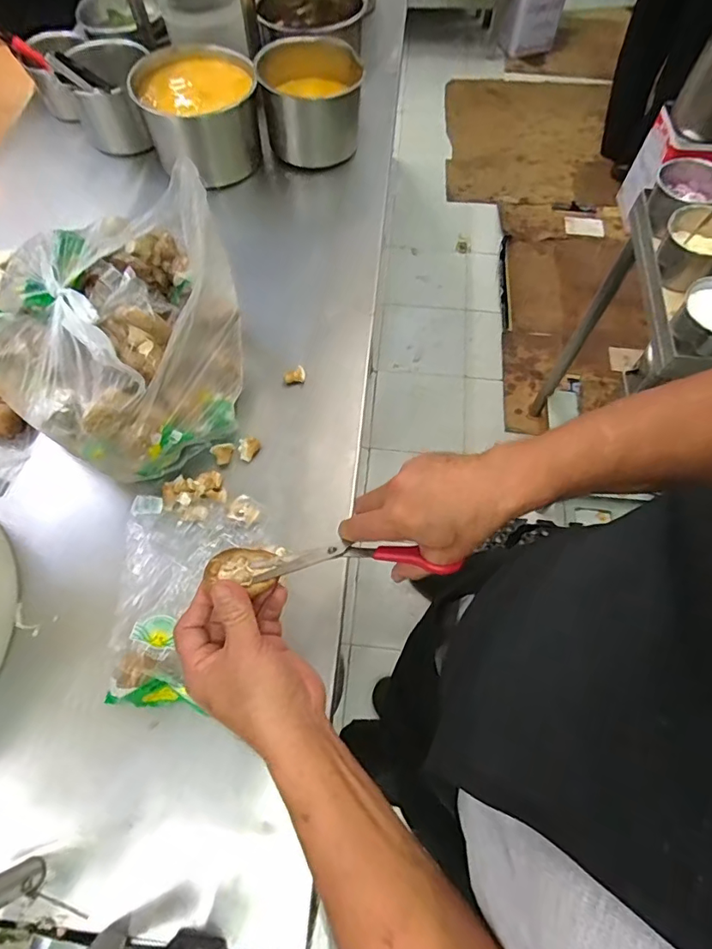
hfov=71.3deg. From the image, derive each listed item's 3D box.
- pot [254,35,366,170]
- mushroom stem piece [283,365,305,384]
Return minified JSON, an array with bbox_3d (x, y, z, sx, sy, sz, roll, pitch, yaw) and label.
[{"bbox_3d":[-0.070,-0.627,0.847,0.152,0.134,0.147,0,65,0],"label":"pot"},{"bbox_3d":[-0.084,-0.135,0.673,0.030,0.013,0.020,-10,67,-3],"label":"mushroom stem piece"}]

